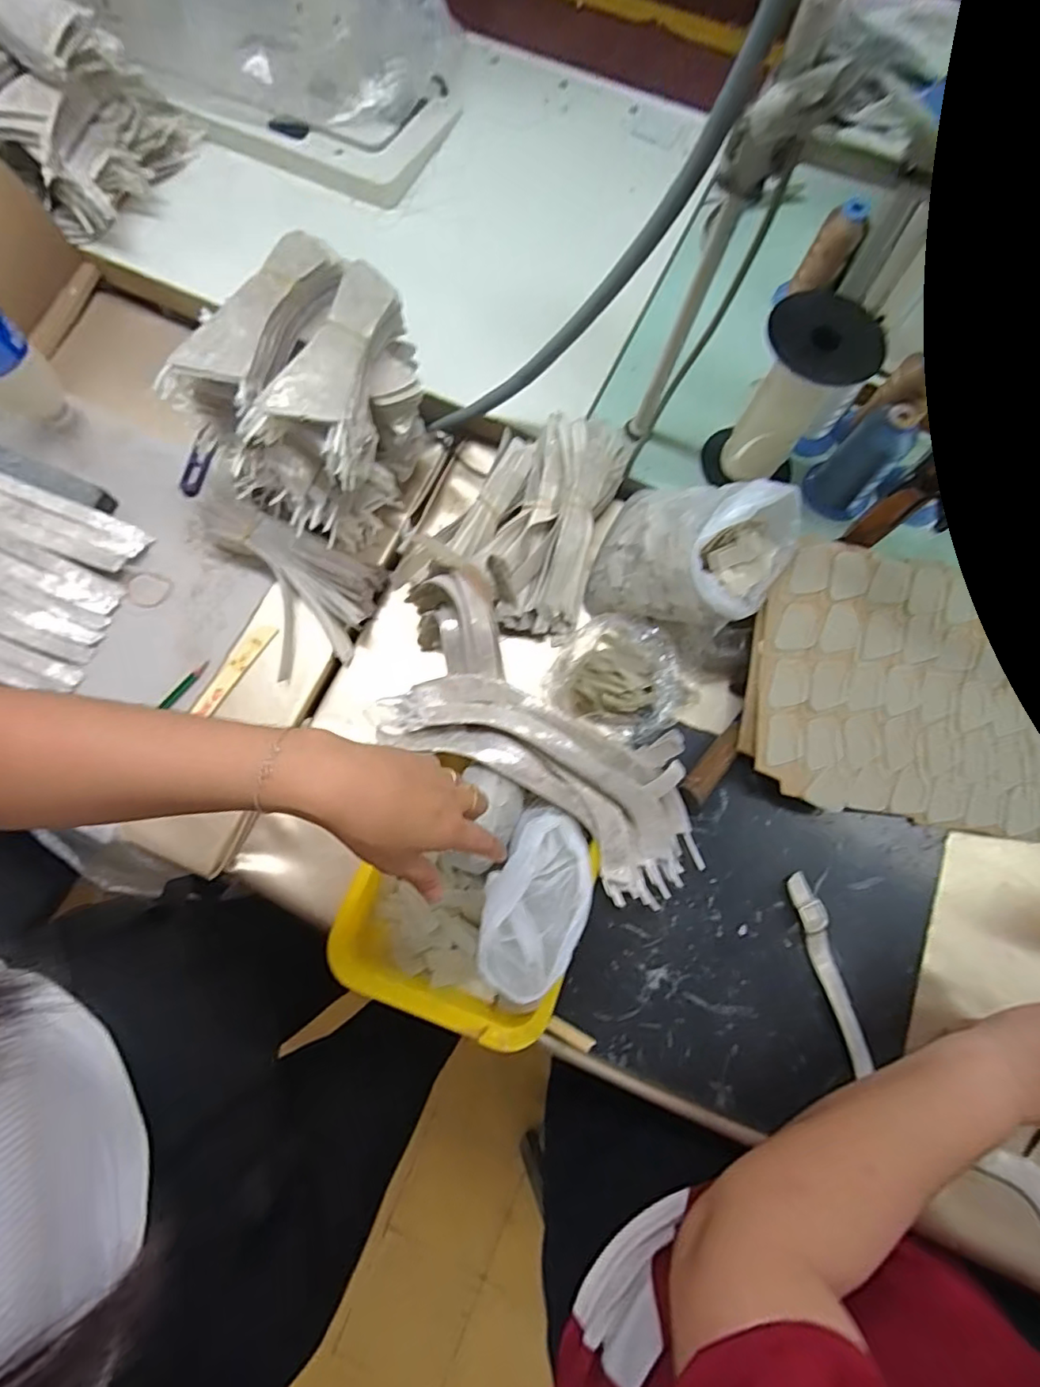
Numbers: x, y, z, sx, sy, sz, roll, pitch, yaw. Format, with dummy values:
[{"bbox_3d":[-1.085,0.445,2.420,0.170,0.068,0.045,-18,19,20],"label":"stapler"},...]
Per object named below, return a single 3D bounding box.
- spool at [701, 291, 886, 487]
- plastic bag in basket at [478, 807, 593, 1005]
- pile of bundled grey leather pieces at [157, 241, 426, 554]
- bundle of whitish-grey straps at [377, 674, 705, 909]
[{"bbox_3d":[0.247,-0.269,0.553,0.089,0.166,0.112,32,77,7],"label":"spool"},{"bbox_3d":[0.014,0.162,0.449,0.080,0.050,0.139,24,76,5],"label":"plastic bag in basket"},{"bbox_3d":[-0.191,-0.272,0.562,0.177,0.181,0.202,30,77,6],"label":"pile of bundled grey leather pieces"},{"bbox_3d":[0.021,0.067,0.517,0.304,0.069,0.133,27,76,5],"label":"bundle of whitish-grey straps"}]

